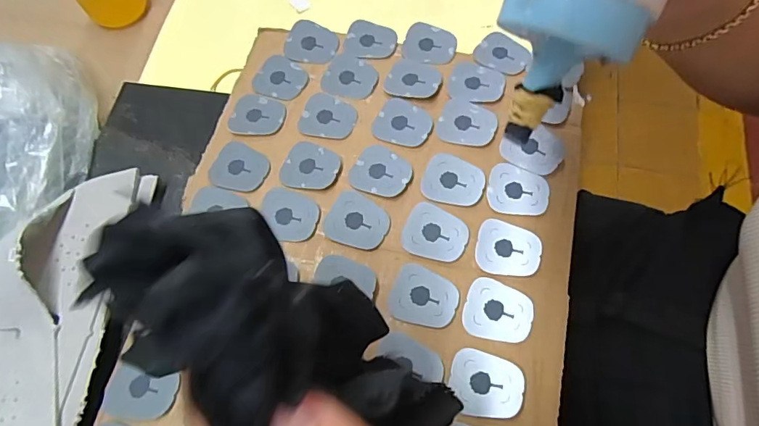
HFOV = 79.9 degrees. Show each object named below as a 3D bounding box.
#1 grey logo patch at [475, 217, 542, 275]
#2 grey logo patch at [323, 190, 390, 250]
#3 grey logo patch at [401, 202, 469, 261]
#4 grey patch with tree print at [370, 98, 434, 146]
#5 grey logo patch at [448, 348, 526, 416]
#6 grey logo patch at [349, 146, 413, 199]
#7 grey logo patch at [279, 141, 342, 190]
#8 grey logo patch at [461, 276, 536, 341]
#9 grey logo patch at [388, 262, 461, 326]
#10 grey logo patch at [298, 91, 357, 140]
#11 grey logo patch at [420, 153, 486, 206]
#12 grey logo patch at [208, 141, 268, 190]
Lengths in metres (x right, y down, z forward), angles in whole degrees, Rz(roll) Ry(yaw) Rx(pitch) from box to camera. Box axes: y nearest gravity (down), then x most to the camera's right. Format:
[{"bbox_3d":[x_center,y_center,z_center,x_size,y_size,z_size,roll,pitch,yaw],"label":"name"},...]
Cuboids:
[{"bbox_3d":[0.079,0.021,0.275,0.038,0.004,0.034,5,69,4],"label":"grey logo patch"},{"bbox_3d":[-0.014,0.005,0.283,0.038,0.004,0.033,23,72,11],"label":"grey logo patch"},{"bbox_3d":[0.034,0.012,0.279,0.038,0.004,0.033,21,71,10],"label":"grey logo patch"},{"bbox_3d":[0.016,-0.063,0.309,0.038,0.004,0.034,16,71,8],"label":"grey patch with tree print"},{"bbox_3d":[0.058,0.093,0.246,0.038,0.006,0.033,12,70,7],"label":"grey logo patch"},{"bbox_3d":[0.001,-0.027,0.295,0.037,0.004,0.034,27,73,12],"label":"grey logo patch"},{"bbox_3d":[-0.046,-0.030,0.299,0.038,0.004,0.033,21,71,10],"label":"grey logo patch"},{"bbox_3d":[0.069,0.057,0.261,0.038,0.004,0.033,16,71,8],"label":"grey logo patch"},{"bbox_3d":[0.026,0.049,0.265,0.037,0.004,0.033,19,71,10],"label":"grey logo patch"},{"bbox_3d":[-0.036,-0.068,0.314,0.039,0.004,0.033,7,70,5],"label":"grey logo patch"},{"bbox_3d":[0.047,-0.021,0.291,0.038,0.004,0.033,24,72,11],"label":"grey logo patch"},{"bbox_3d":[-0.094,-0.030,0.302,0.037,0.004,0.031,27,72,12],"label":"grey logo patch"}]

